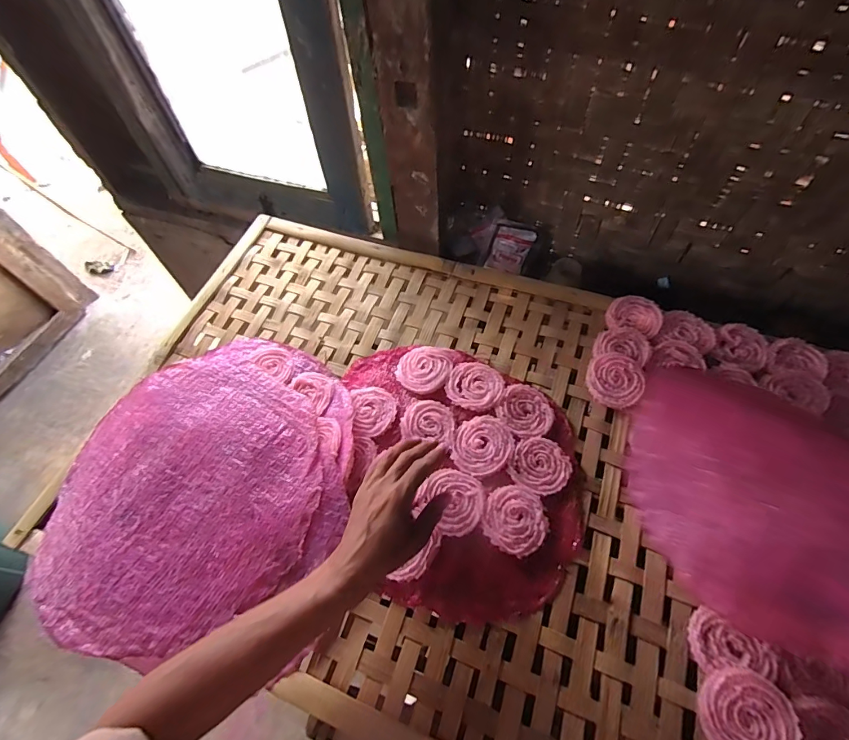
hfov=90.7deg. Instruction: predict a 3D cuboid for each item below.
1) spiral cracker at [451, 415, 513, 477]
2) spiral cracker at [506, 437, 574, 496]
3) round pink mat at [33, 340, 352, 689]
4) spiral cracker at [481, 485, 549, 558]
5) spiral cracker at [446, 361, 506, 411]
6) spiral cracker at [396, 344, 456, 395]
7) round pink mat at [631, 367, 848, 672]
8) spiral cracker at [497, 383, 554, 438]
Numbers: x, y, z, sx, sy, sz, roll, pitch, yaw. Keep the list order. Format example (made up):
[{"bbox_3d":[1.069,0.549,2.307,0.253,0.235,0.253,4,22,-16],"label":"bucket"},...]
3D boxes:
[{"bbox_3d":[0.074,0.097,0.543,0.071,0.006,0.079,19,63,15],"label":"spiral cracker"},{"bbox_3d":[0.147,0.120,0.528,0.072,0.005,0.071,-2,59,3],"label":"spiral cracker"},{"bbox_3d":[-0.271,0.133,0.537,0.354,0.042,0.386,3,60,6],"label":"round pink mat"},{"bbox_3d":[0.107,0.176,0.497,0.072,0.008,0.074,-2,59,3],"label":"spiral cracker"},{"bbox_3d":[0.071,0.022,0.584,0.075,0.006,0.072,-2,59,3],"label":"spiral cracker"},{"bbox_3d":[0.001,-0.004,0.594,0.073,0.008,0.079,30,66,20],"label":"spiral cracker"},{"bbox_3d":[0.333,0.134,0.401,0.205,0.029,0.309,-49,50,-4],"label":"round pink mat"},{"bbox_3d":[0.137,0.055,0.566,0.071,0.010,0.073,-2,59,3],"label":"spiral cracker"}]

